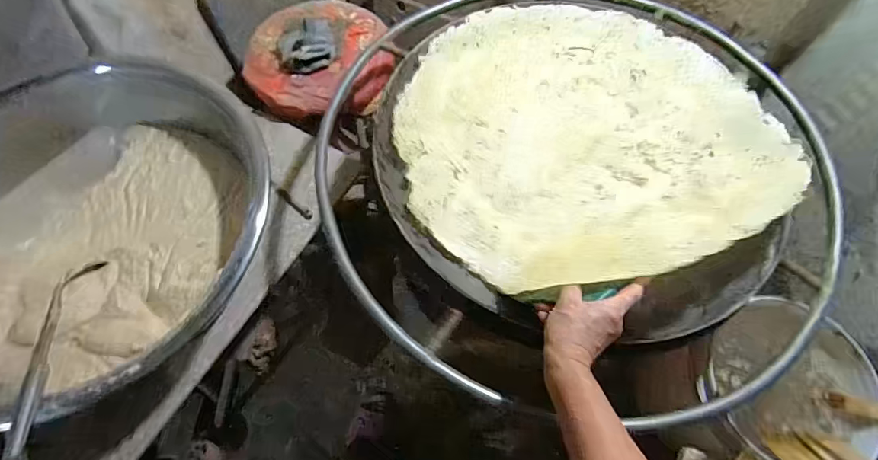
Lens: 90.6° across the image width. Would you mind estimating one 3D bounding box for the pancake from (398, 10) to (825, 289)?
[{"bbox_3d":[0.226,-0.181,0.669,0.571,0.070,0.529,1,62,-2],"label":"pancake"}]

